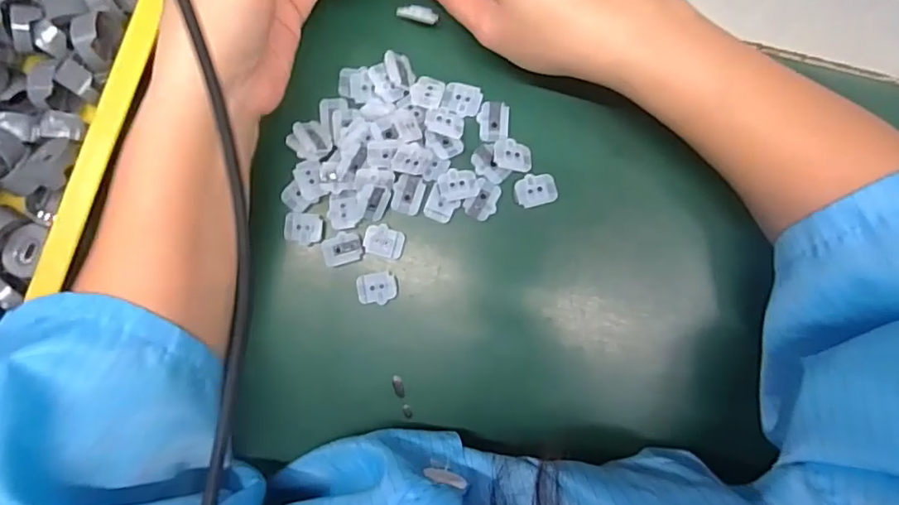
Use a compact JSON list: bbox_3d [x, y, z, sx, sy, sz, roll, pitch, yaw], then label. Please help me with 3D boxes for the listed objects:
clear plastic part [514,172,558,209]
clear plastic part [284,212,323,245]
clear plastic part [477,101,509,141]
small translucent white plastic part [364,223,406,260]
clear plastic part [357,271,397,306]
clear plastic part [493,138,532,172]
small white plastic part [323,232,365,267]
[{"bbox_3d":[0.047,-0.034,0.285,0.022,0.004,0.017,-14,87,3],"label":"clear plastic part"},{"bbox_3d":[-0.081,-0.013,0.293,0.020,0.005,0.017,4,88,4],"label":"clear plastic part"},{"bbox_3d":[0.024,-0.072,0.287,0.017,0.004,0.021,3,88,4],"label":"clear plastic part"},{"bbox_3d":[-0.036,-0.006,0.289,0.021,0.004,0.017,11,88,4],"label":"small translucent white plastic part"},{"bbox_3d":[-0.040,0.020,0.289,0.021,0.004,0.017,-8,87,3],"label":"clear plastic part"},{"bbox_3d":[0.034,-0.053,0.283,0.020,0.006,0.016,7,88,4],"label":"clear plastic part"},{"bbox_3d":[-0.059,-0.002,0.291,0.021,0.005,0.016,-17,87,3],"label":"small white plastic part"}]

